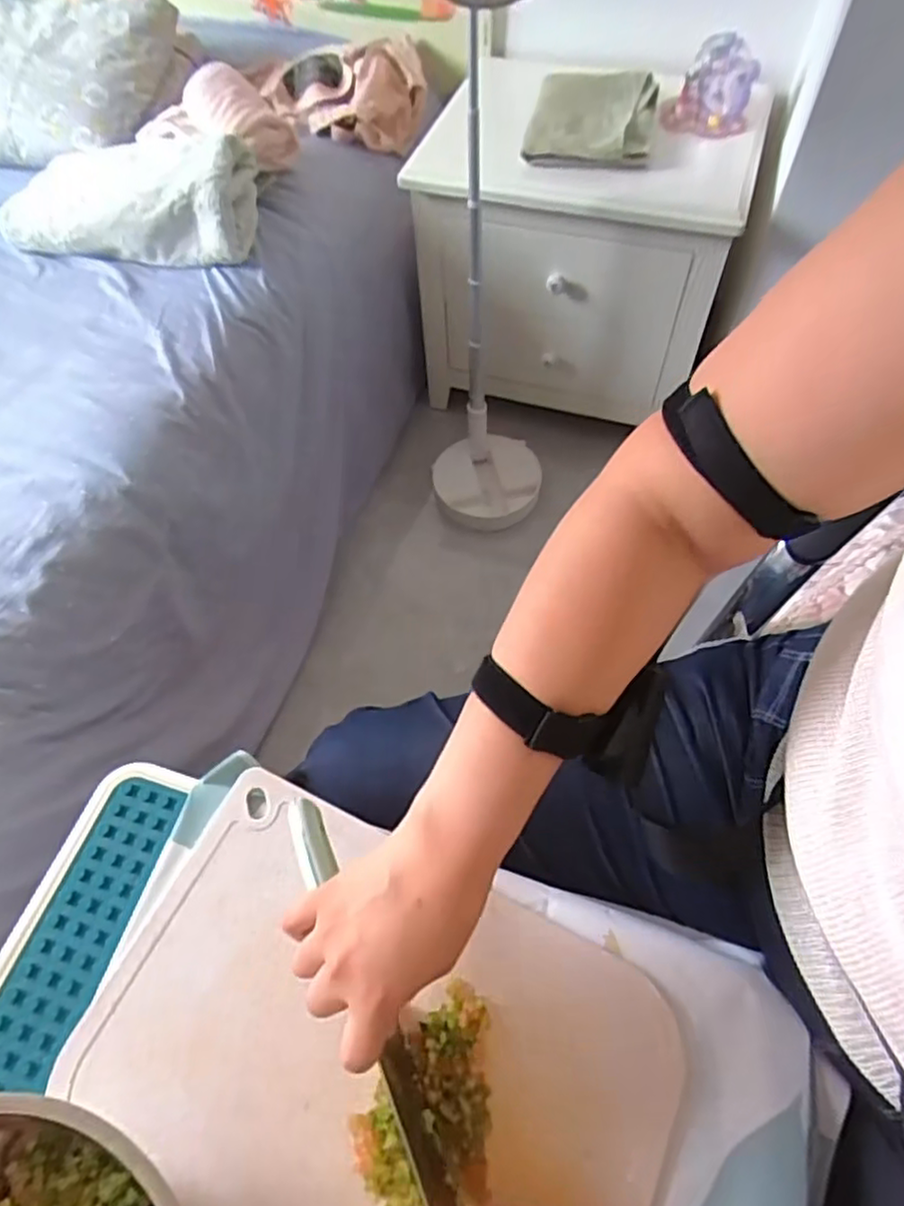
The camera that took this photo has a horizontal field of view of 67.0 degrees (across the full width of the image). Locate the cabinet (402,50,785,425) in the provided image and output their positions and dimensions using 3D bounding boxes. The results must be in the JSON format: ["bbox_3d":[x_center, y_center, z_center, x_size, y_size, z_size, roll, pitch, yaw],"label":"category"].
[{"bbox_3d":[0.205,-0.566,1.213,0.514,0.462,0.349,10,60,9],"label":"cabinet"}]

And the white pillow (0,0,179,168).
[{"bbox_3d":[-0.716,-0.851,1.120,0.483,0.144,0.353,14,61,11],"label":"white pillow"}]

